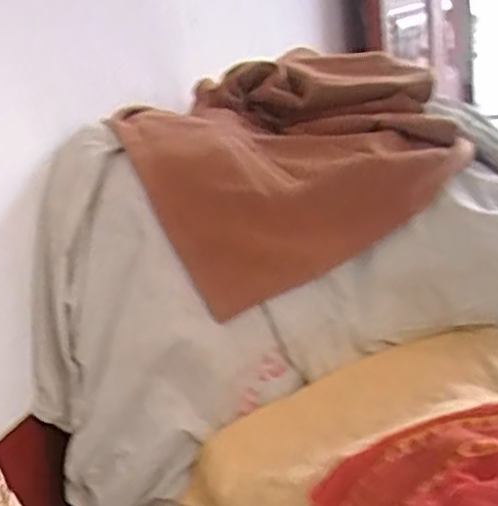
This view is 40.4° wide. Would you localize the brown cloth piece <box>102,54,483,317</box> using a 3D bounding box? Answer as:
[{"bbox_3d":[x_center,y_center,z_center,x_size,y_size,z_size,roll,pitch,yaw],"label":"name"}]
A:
[{"bbox_3d":[0.060,-0.183,1.057,0.510,0.103,0.462,-28,55,-17],"label":"brown cloth piece"}]

